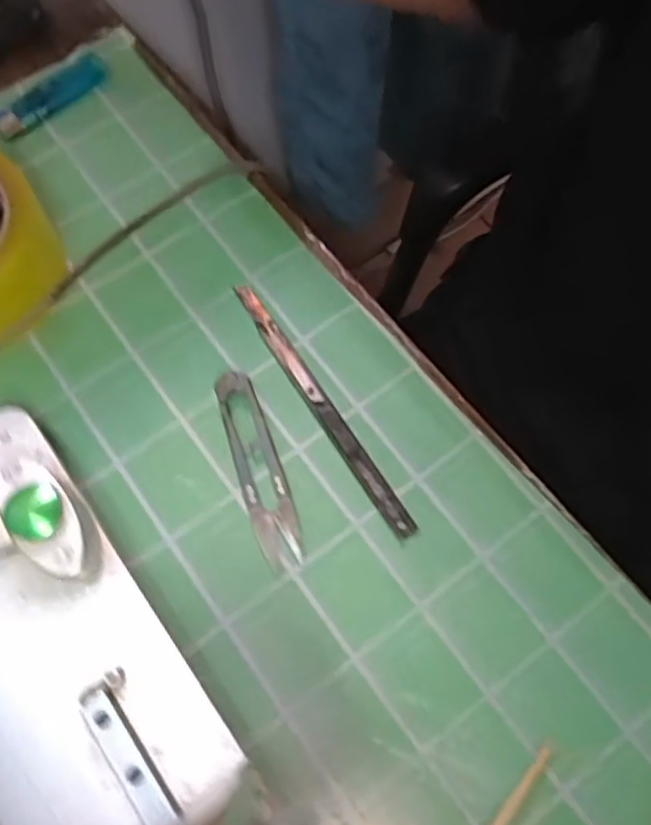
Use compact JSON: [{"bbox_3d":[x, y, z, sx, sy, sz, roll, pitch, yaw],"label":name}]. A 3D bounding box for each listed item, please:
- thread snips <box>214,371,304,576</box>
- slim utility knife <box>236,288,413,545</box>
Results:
[{"bbox_3d":[-0.034,0.027,0.331,0.023,0.009,0.102,-18,71,-8],"label":"thread snips"},{"bbox_3d":[-0.003,-0.005,0.344,0.012,0.007,0.159,-31,73,-12],"label":"slim utility knife"}]

